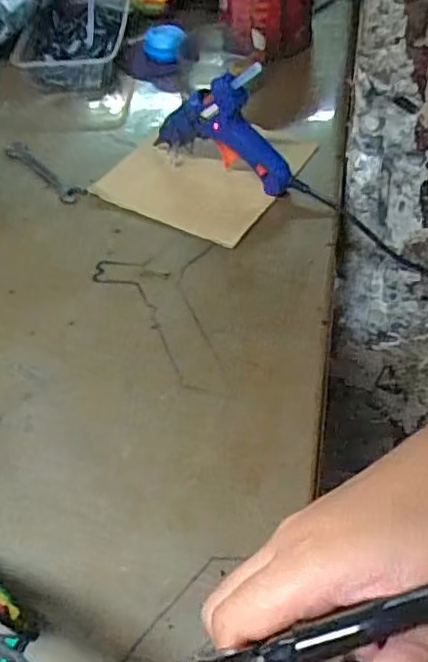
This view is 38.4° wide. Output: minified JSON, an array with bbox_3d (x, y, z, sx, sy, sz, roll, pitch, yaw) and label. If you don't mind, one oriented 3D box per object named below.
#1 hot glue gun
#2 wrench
[{"bbox_3d":[0.008,-0.182,0.534,0.136,0.099,0.031,28,58,25],"label":"hot glue gun"},{"bbox_3d":[-0.168,-0.157,0.602,0.021,0.013,0.135,-34,56,-21],"label":"wrench"}]

